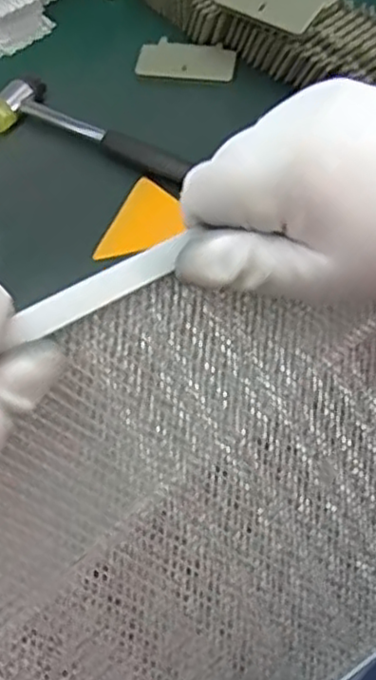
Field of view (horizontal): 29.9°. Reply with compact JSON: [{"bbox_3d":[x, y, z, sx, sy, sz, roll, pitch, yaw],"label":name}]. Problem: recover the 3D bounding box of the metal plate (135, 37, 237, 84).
[{"bbox_3d":[-0.001,-0.249,0.628,0.086,0.004,0.054,7,57,7],"label":"metal plate"}]

